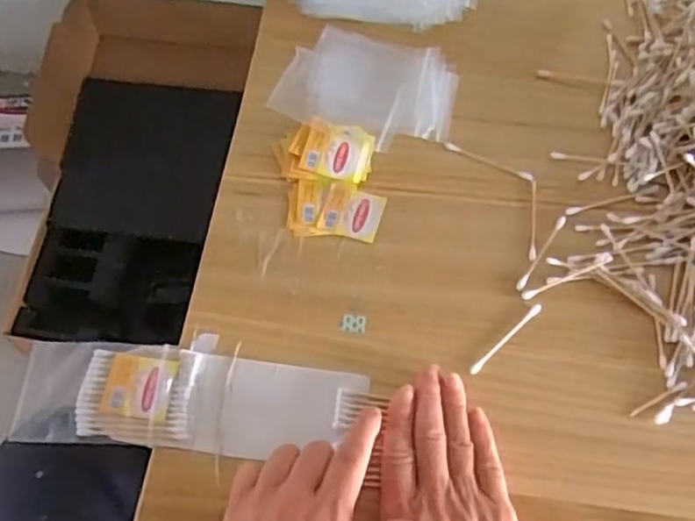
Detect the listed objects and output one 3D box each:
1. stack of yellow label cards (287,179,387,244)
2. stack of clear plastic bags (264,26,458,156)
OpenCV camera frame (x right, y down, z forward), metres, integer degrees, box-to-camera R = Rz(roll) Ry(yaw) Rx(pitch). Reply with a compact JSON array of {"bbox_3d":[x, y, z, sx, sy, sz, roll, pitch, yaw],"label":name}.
[{"bbox_3d":[-0.009,-0.039,0.521,0.073,0.006,0.048,6,65,1],"label":"stack of yellow label cards"},{"bbox_3d":[0.020,-0.145,0.561,0.139,0.015,0.102,18,65,6],"label":"stack of clear plastic bags"}]

